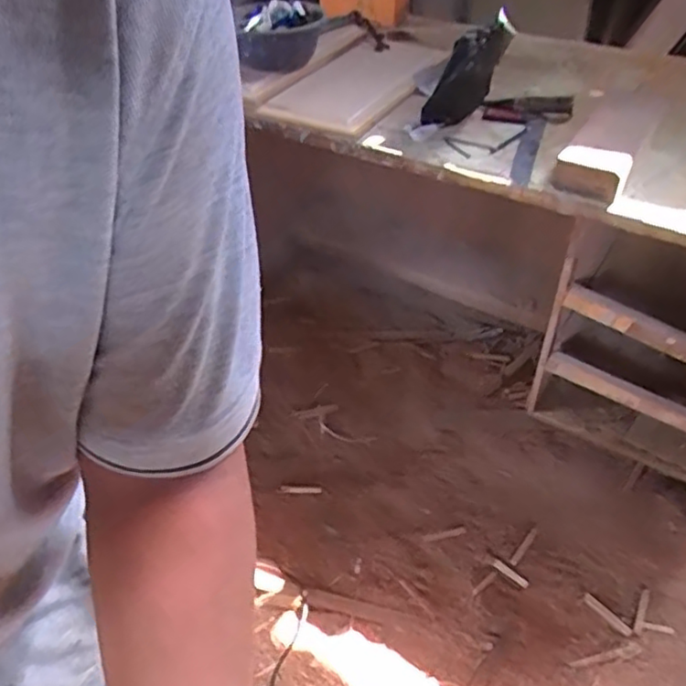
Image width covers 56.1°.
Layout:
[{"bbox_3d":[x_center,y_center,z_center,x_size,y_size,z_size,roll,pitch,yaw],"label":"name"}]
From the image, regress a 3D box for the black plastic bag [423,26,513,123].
[{"bbox_3d":[0.237,-0.524,1.261,0.099,0.252,0.084,44,52,5],"label":"black plastic bag"}]

